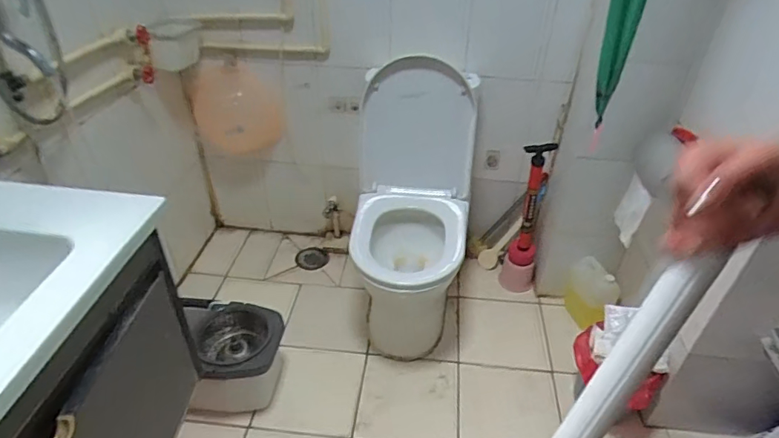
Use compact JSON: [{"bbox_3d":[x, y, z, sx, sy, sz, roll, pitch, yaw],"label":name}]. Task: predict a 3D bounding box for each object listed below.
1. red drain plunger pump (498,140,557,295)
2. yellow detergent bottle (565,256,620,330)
[{"bbox_3d":[0.477,0.000,1.711,0.127,0.591,0.126,12,38,12],"label":"red drain plunger pump"},{"bbox_3d":[0.685,0.255,1.694,0.102,0.201,0.150,-23,44,-30],"label":"yellow detergent bottle"}]

